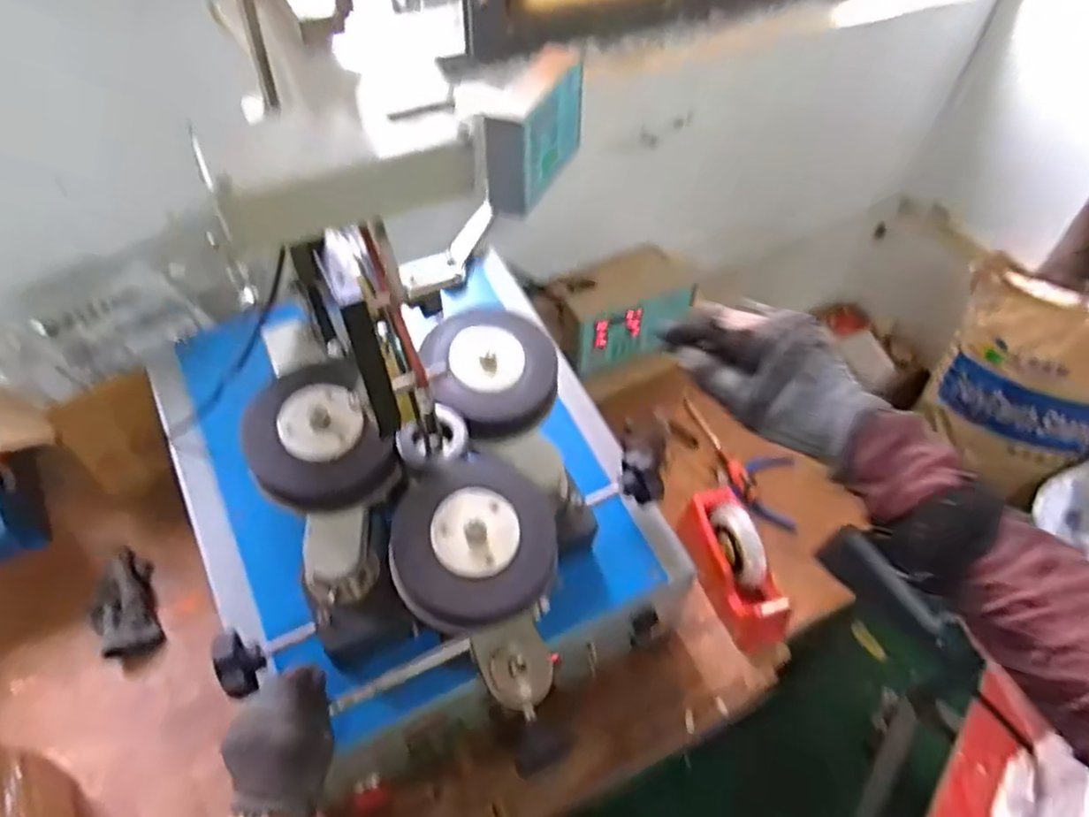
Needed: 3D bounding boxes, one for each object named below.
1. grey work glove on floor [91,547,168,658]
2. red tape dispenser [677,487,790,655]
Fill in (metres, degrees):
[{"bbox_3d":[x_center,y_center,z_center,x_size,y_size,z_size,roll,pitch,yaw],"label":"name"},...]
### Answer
[{"bbox_3d":[-0.572,0.260,0.944,0.069,0.048,0.147,-20,56,-17],"label":"grey work glove on floor"},{"bbox_3d":[0.264,0.213,0.949,0.078,0.120,0.206,-15,54,-13],"label":"red tape dispenser"}]

